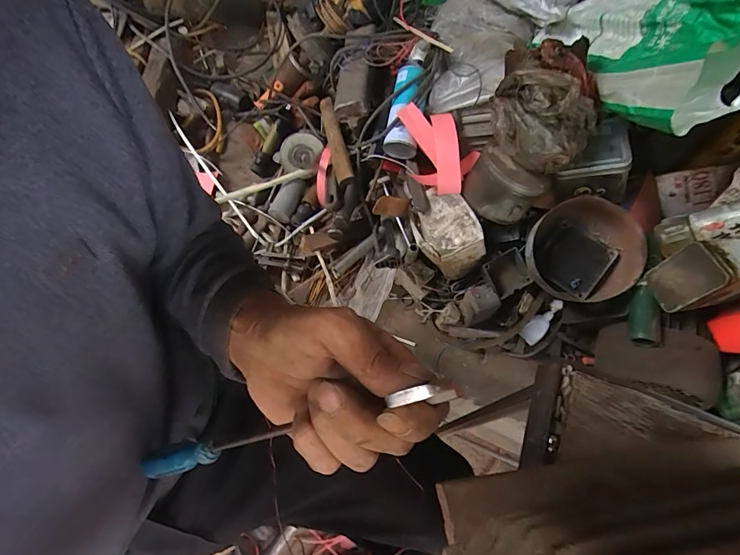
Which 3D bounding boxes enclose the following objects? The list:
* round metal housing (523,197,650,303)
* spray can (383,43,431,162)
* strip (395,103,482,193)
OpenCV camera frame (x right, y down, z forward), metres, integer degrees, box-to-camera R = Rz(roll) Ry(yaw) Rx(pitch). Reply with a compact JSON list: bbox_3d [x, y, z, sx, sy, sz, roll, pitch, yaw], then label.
[{"bbox_3d":[0.366,-0.046,0.665,0.178,0.071,0.166,-1,86,13],"label":"round metal housing"},{"bbox_3d":[0.074,-0.346,0.748,0.065,0.055,0.225,11,81,3],"label":"spray can"},{"bbox_3d":[0.119,-0.241,0.713,0.140,0.045,0.179,-43,95,-19],"label":"strip"}]

